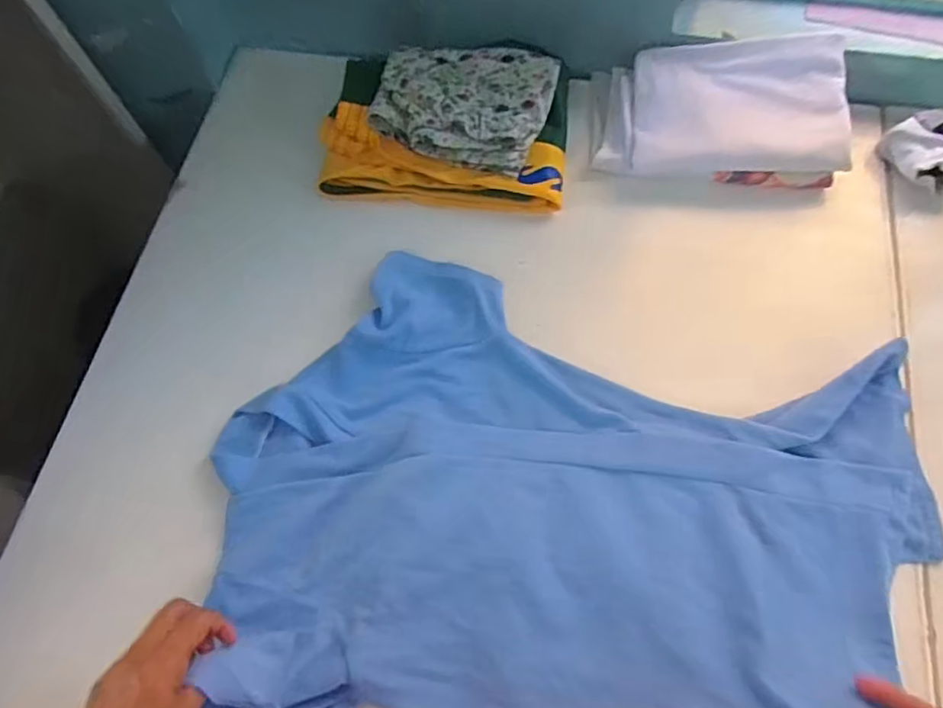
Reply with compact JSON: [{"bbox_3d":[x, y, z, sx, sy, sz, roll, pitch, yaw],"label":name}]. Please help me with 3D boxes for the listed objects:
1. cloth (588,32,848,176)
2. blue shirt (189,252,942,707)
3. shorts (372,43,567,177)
[{"bbox_3d":[0.270,-0.267,0.655,0.242,0.051,0.153,5,68,5],"label":"cloth"},{"bbox_3d":[0.081,0.116,0.512,0.583,0.052,0.404,4,68,5],"label":"blue shirt"},{"bbox_3d":[-0.006,-0.279,0.672,0.178,0.050,0.148,15,69,9],"label":"shorts"}]

